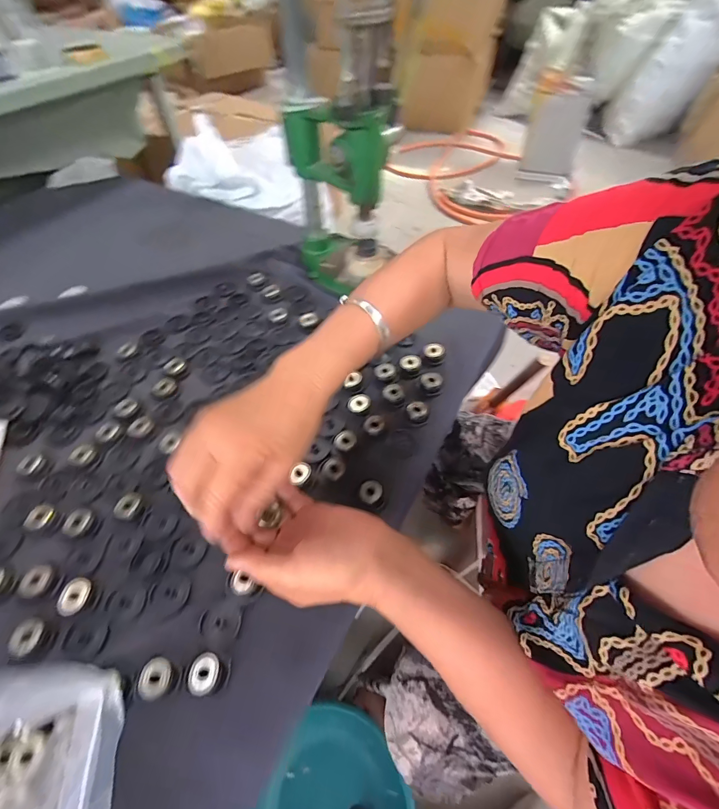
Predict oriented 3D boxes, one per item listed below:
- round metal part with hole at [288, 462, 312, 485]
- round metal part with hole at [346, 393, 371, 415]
[{"bbox_3d":[-0.061,0.071,0.385,0.019,0.008,0.025,26,57,20],"label":"round metal part with hole"},{"bbox_3d":[0.000,-0.002,0.438,0.031,0.006,0.027,21,56,16],"label":"round metal part with hole"}]

